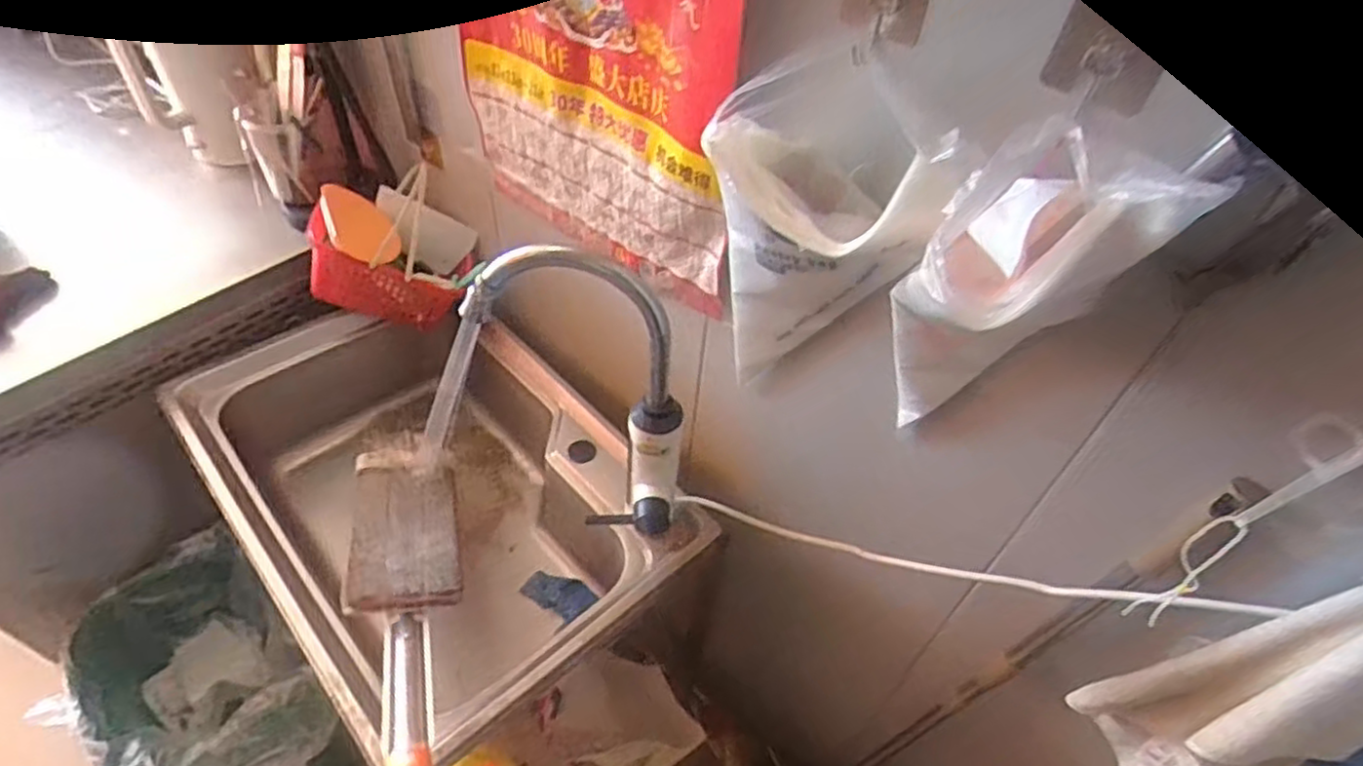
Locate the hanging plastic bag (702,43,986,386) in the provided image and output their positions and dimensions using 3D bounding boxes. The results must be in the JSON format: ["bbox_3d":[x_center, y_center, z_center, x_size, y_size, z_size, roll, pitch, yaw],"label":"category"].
[{"bbox_3d":[0.109,-0.095,0.624,0.185,0.329,0.124,38,54,26],"label":"hanging plastic bag"}]

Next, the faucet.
[{"bbox_3d":[-0.135,0.029,0.773,0.281,0.387,0.086,14,47,8],"label":"faucet"}]

